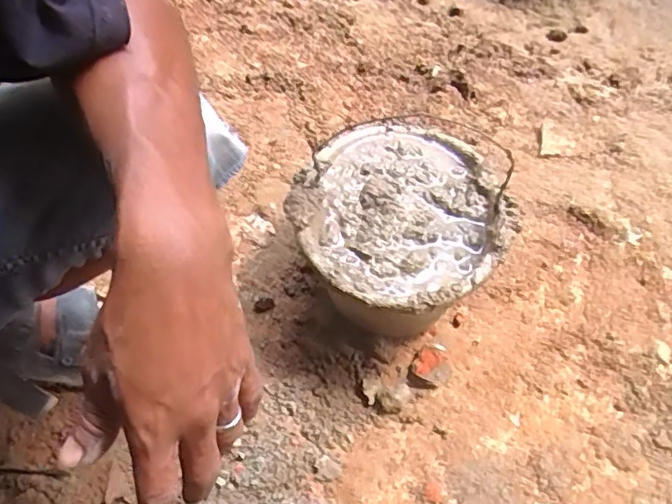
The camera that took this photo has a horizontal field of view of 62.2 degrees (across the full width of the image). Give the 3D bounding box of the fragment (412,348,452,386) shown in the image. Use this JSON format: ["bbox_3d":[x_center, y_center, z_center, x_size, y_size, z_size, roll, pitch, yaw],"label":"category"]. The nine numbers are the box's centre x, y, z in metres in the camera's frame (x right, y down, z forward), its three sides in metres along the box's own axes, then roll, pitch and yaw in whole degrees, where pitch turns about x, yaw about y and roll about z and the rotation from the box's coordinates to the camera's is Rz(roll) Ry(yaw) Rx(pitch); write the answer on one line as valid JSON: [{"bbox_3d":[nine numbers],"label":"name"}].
[{"bbox_3d":[0.107,0.132,0.631,0.041,0.024,0.033,39,62,24],"label":"fragment"}]

